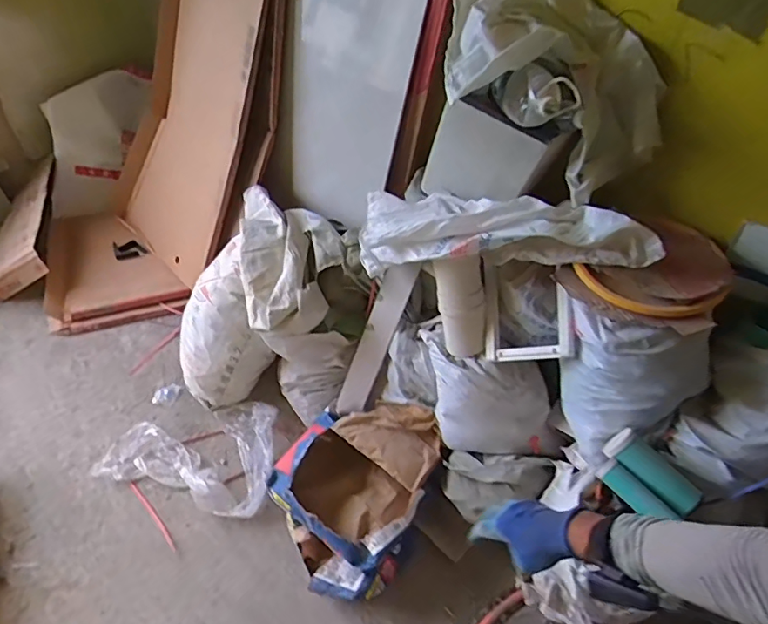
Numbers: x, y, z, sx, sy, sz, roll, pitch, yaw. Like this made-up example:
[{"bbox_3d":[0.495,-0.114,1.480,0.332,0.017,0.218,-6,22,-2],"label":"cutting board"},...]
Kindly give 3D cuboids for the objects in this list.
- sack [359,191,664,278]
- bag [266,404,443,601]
[{"bbox_3d":[0.212,-0.155,1.002,0.589,0.132,0.141,8,50,32],"label":"sack"},{"bbox_3d":[-0.084,0.443,1.265,0.351,0.212,0.439,21,51,13],"label":"bag"}]

